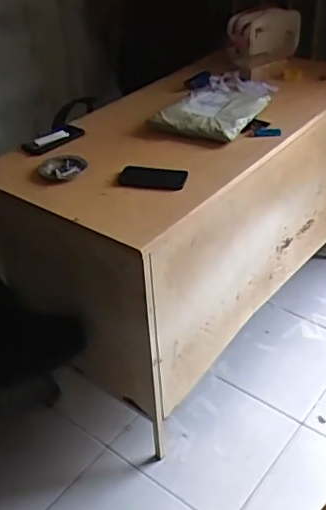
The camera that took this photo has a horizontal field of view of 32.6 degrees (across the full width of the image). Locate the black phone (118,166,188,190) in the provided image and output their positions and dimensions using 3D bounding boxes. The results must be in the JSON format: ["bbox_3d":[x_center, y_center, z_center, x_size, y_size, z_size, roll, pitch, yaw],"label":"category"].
[{"bbox_3d":[-0.025,-0.179,1.295,0.156,0.014,0.095,3,36,9],"label":"black phone"}]

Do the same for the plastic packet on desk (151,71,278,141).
[{"bbox_3d":[0.170,-0.439,1.589,0.212,0.057,0.469,16,40,24],"label":"plastic packet on desk"}]

